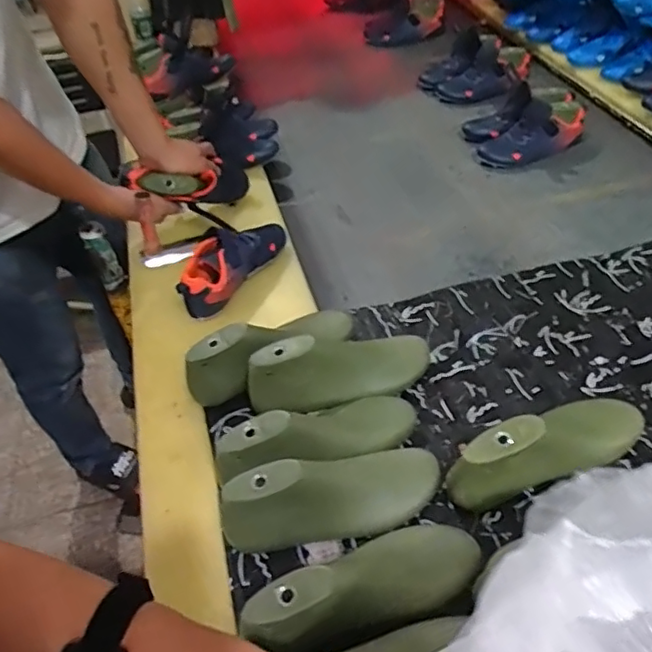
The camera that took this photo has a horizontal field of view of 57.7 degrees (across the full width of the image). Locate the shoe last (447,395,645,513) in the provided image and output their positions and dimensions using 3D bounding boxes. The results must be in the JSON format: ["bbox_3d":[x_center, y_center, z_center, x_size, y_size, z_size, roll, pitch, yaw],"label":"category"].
[{"bbox_3d":[0.234,0.120,0.610,0.235,0.096,0.080,-26,49,-17],"label":"shoe last"}]

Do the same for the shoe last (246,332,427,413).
[{"bbox_3d":[0.017,0.052,0.697,0.218,0.088,0.070,-13,46,-6],"label":"shoe last"}]

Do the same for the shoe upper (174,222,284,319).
[{"bbox_3d":[-0.140,-0.103,0.876,0.087,0.054,0.216,23,53,26],"label":"shoe upper"}]

